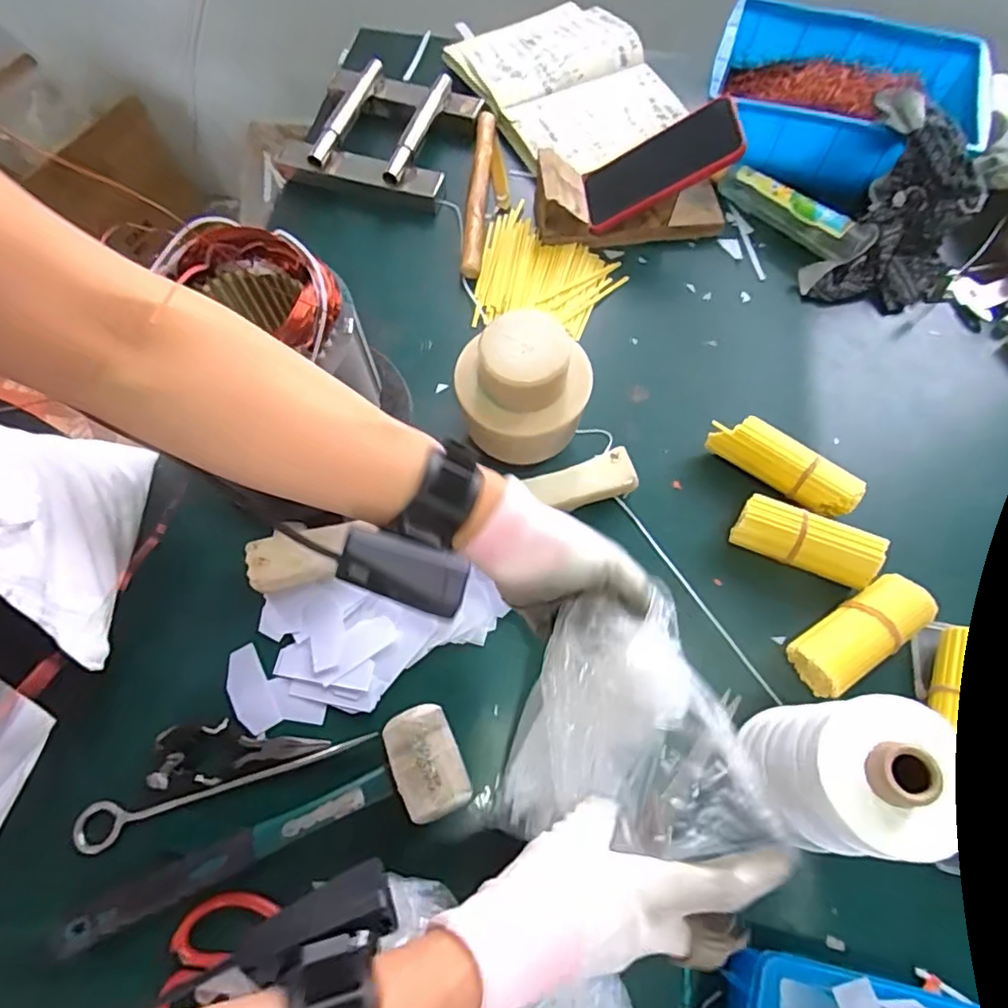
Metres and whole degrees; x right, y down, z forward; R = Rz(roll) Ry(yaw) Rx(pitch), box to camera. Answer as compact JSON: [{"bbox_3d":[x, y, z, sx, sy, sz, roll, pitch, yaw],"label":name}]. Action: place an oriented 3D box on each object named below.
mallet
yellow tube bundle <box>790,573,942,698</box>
[{"bbox_3d":[-0.162,0.238,0.410,0.289,0.041,0.075,-26,69,-11],"label":"mallet"},{"bbox_3d":[0.279,0.101,0.467,0.116,0.035,0.051,-30,70,-12],"label":"yellow tube bundle"}]

